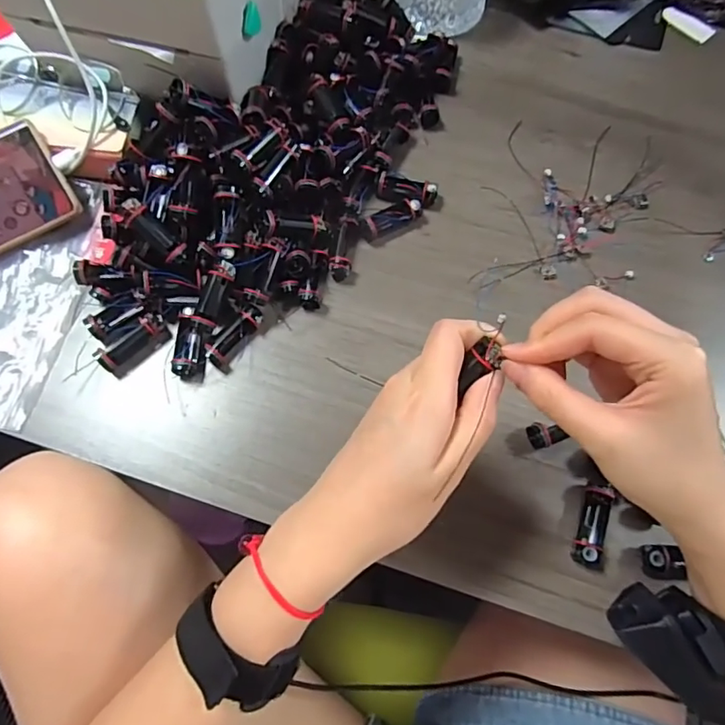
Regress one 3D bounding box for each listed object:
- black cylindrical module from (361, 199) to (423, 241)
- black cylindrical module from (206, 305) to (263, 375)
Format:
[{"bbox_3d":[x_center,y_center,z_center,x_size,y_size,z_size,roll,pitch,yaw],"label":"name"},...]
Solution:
[{"bbox_3d":[0.022,-0.110,0.404,0.046,0.016,0.015,-25,72,-10],"label":"black cylindrical module"},{"bbox_3d":[-0.089,-0.018,0.371,0.017,0.017,0.048,30,72,9],"label":"black cylindrical module"}]

